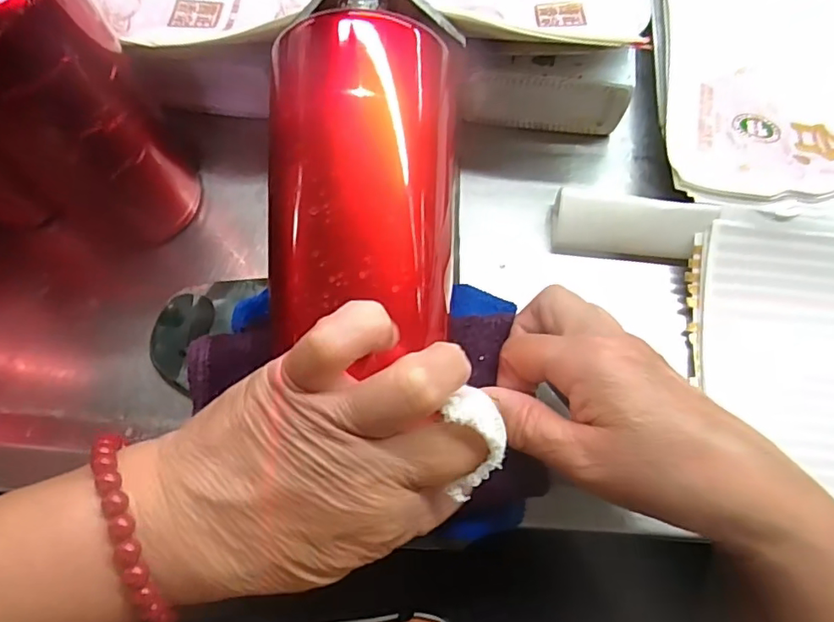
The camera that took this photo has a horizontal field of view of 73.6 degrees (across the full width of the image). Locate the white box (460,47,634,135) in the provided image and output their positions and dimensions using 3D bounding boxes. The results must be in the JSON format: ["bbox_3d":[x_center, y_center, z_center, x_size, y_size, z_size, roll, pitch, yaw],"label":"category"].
[{"bbox_3d":[0.082,-0.142,0.362,0.103,0.050,0.022,2,73,1],"label":"white box"}]

